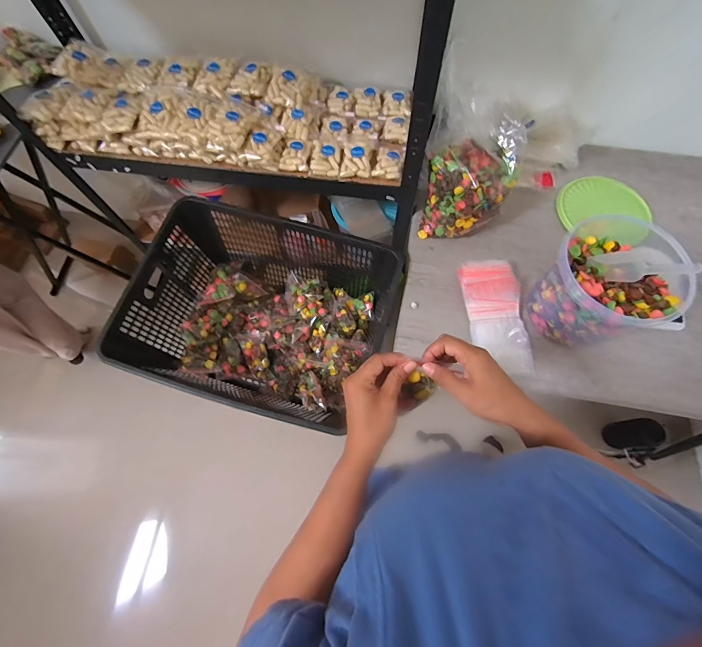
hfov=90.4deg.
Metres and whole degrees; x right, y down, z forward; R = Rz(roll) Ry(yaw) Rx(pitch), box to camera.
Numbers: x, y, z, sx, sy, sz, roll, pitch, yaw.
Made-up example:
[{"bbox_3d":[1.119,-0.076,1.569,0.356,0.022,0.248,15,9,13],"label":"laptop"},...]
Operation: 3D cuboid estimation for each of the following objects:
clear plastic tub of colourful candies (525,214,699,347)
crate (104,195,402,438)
[{"bbox_3d":[0.464,-0.077,0.657,0.216,0.164,0.204,0,68,1],"label":"clear plastic tub of colourful candies"},{"bbox_3d":[-0.202,0.003,0.872,0.552,0.294,0.427,14,69,7],"label":"crate"}]

